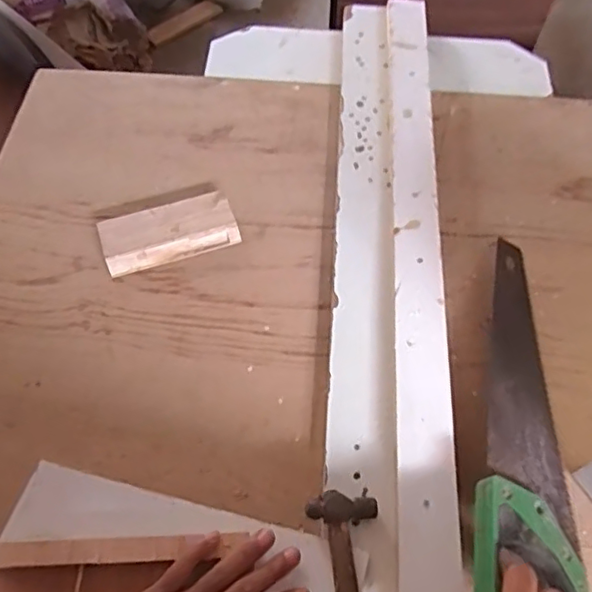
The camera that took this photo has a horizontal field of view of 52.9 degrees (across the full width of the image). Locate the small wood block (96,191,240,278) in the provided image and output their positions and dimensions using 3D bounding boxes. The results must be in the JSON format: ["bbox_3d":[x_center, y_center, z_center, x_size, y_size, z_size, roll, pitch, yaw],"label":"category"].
[{"bbox_3d":[-0.151,-0.076,0.708,0.155,0.021,0.075,-18,62,-9],"label":"small wood block"}]

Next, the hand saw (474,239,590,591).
[{"bbox_3d":[0.226,0.113,0.594,0.110,0.029,0.397,28,48,-16],"label":"hand saw"}]

